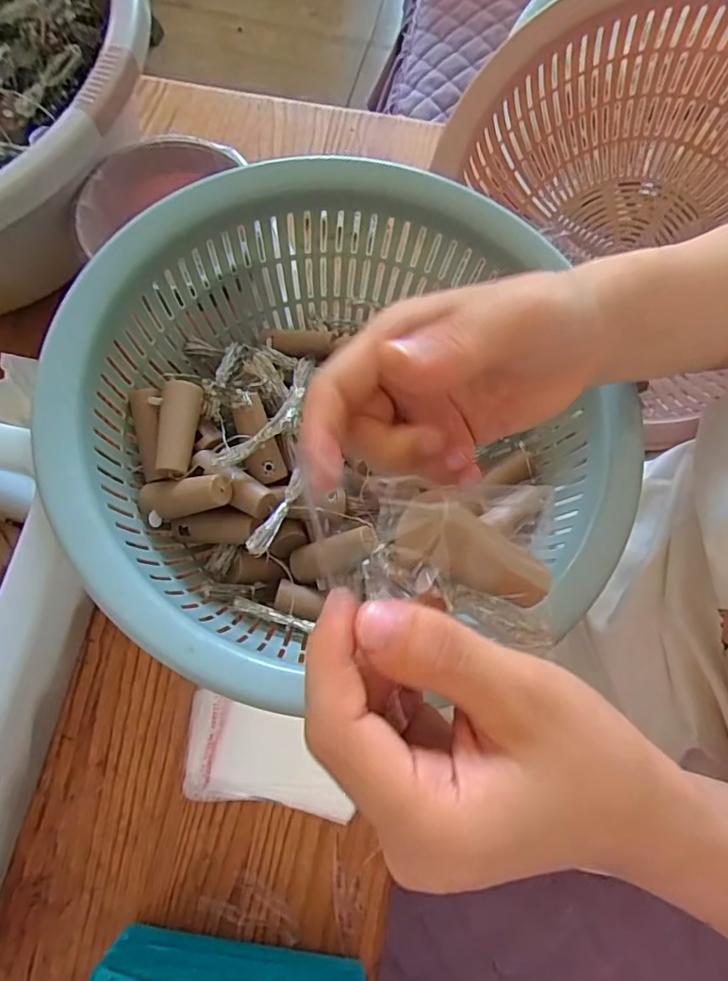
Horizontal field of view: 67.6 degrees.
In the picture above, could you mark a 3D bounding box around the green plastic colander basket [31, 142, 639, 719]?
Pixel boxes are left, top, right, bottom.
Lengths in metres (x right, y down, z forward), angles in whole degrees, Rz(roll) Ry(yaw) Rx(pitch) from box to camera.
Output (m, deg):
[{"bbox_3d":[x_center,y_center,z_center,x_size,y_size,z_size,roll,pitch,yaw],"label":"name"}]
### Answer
[{"bbox_3d":[-0.010,-0.048,0.297,0.252,0.088,0.256,0,73,-1],"label":"green plastic colander basket"}]

